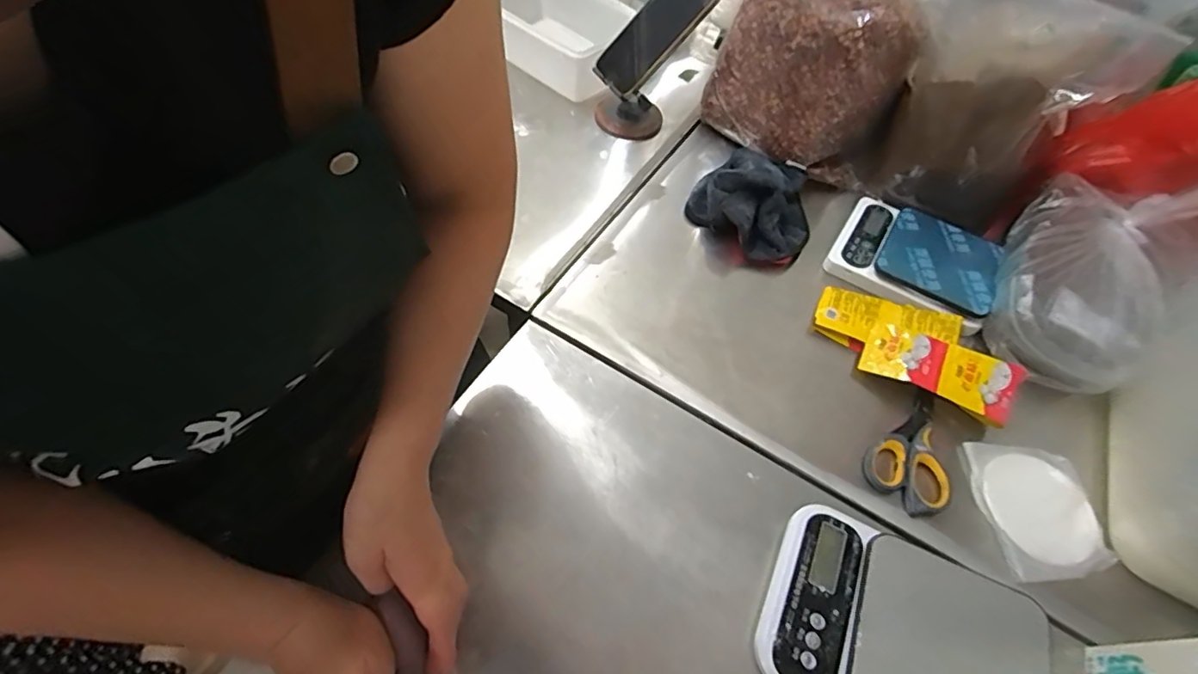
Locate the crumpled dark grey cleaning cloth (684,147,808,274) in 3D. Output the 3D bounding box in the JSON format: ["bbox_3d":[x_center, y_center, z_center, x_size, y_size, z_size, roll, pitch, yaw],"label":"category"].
[{"bbox_3d":[0.185,-0.170,0.651,0.145,0.062,0.158,16,58,8],"label":"crumpled dark grey cleaning cloth"}]

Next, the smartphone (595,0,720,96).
[{"bbox_3d":[0.069,-0.370,0.664,0.154,0.013,0.076,-45,74,21],"label":"smartphone"}]

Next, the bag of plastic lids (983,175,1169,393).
[{"bbox_3d":[0.494,-0.060,0.558,0.139,0.074,0.220,25,60,13],"label":"bag of plastic lids"}]

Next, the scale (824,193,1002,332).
[{"bbox_3d":[0.362,-0.093,0.623,0.165,0.025,0.142,29,61,15],"label":"scale"}]

